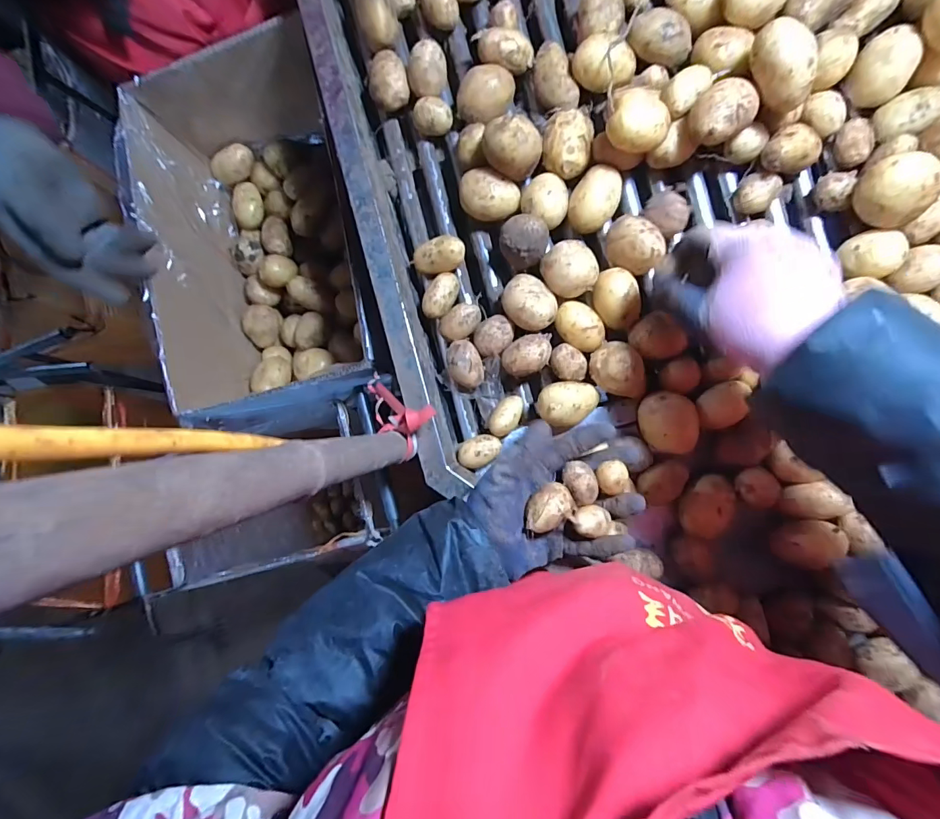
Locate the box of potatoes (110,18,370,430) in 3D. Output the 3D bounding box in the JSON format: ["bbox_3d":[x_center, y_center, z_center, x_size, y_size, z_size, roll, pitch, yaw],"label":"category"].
[{"bbox_3d":[-0.270,-0.192,0.571,0.200,0.178,0.434,-11,85,9],"label":"box of potatoes"}]

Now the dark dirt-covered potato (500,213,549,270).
[{"bbox_3d":[0.055,-0.162,0.424,0.041,0.053,0.041,0,87,10],"label":"dark dirt-covered potato"}]

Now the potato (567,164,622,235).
[{"bbox_3d":[0.120,-0.200,0.422,0.043,0.042,0.057,20,91,10],"label":"potato"}]

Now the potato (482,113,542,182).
[{"bbox_3d":[0.039,-0.242,0.400,0.051,0.038,0.040,33,93,10],"label":"potato"}]

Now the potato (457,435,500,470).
[{"bbox_3d":[0.010,0.042,0.444,0.043,0.030,0.028,-25,83,7],"label":"potato"}]

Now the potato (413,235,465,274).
[{"bbox_3d":[-0.031,-0.155,0.444,0.052,0.034,0.030,-5,86,9],"label":"potato"}]

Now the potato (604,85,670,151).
[{"bbox_3d":[0.148,-0.250,0.382,0.051,0.042,0.042,13,89,10],"label":"potato"}]

